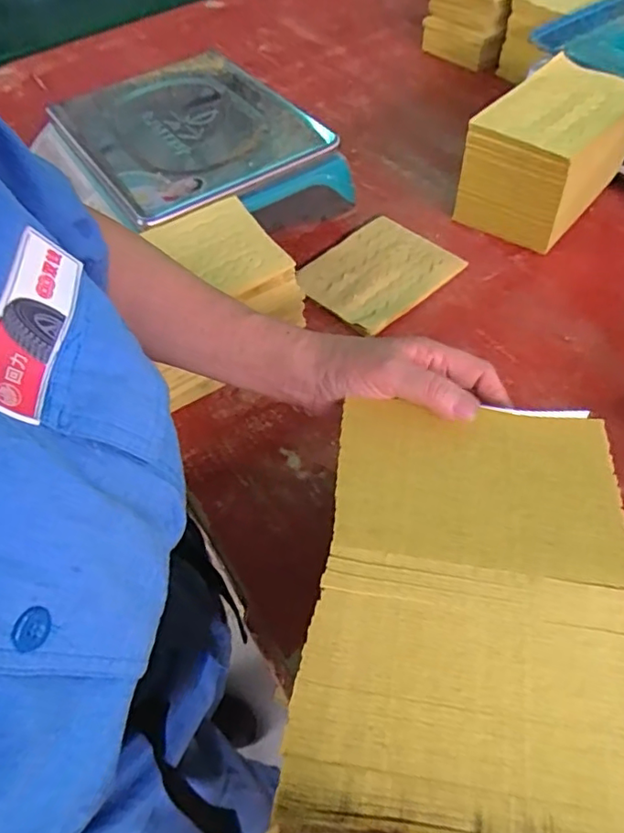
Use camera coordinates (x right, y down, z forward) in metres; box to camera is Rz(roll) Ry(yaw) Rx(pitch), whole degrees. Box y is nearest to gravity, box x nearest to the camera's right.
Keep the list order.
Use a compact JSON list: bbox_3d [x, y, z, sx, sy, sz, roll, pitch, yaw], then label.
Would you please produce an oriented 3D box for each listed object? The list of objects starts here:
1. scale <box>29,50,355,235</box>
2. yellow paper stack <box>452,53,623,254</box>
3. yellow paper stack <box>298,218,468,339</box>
[{"bbox_3d":[-0.127,-0.290,0.664,0.227,0.111,0.276,-31,58,-18],"label":"scale"},{"bbox_3d":[0.260,-0.283,0.633,0.120,0.122,0.165,38,64,27],"label":"yellow paper stack"},{"bbox_3d":[0.071,-0.157,0.618,0.154,0.008,0.124,-36,59,-21],"label":"yellow paper stack"}]

